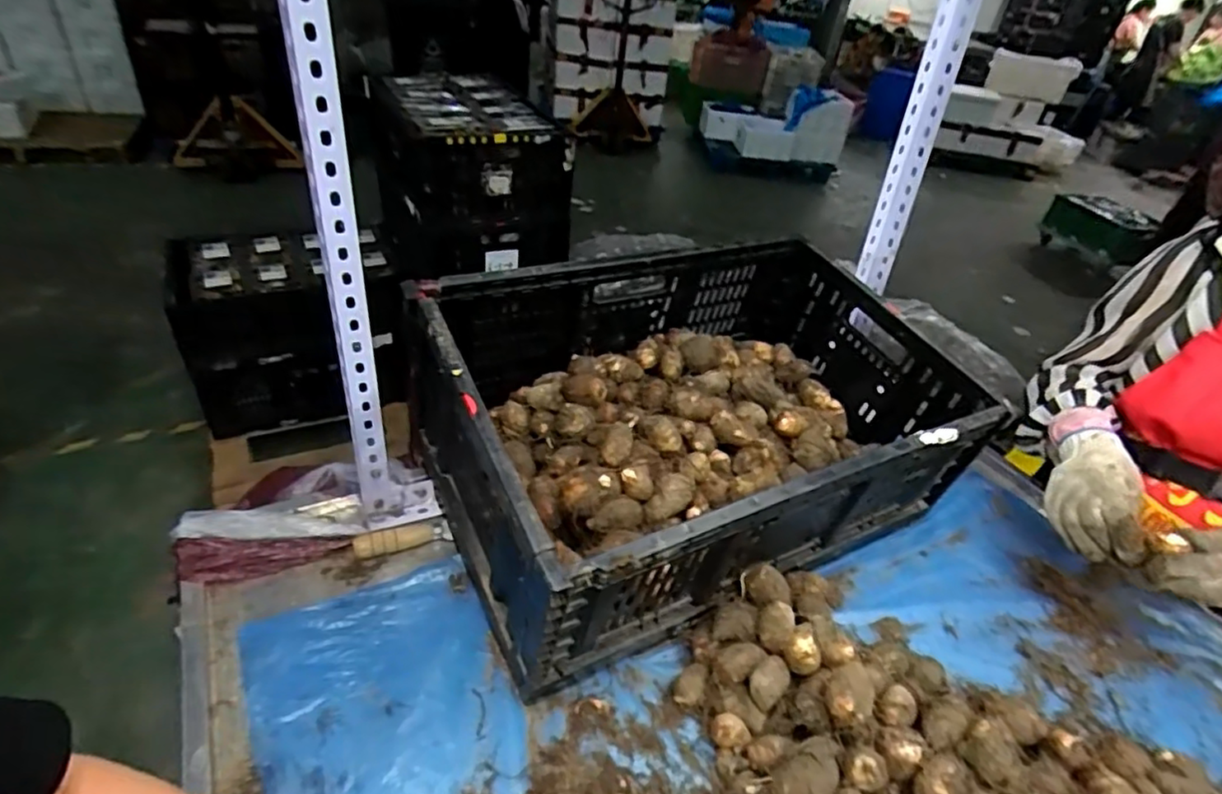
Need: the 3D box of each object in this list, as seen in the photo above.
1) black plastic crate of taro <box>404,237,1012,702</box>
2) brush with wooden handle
[{"bbox_3d":[0.106,0.028,0.788,0.607,0.266,0.424,-14,42,-26],"label":"black plastic crate of taro"},{"bbox_3d":[-0.327,0.171,0.704,0.279,0.025,0.052,-5,38,-16],"label":"brush with wooden handle"}]

